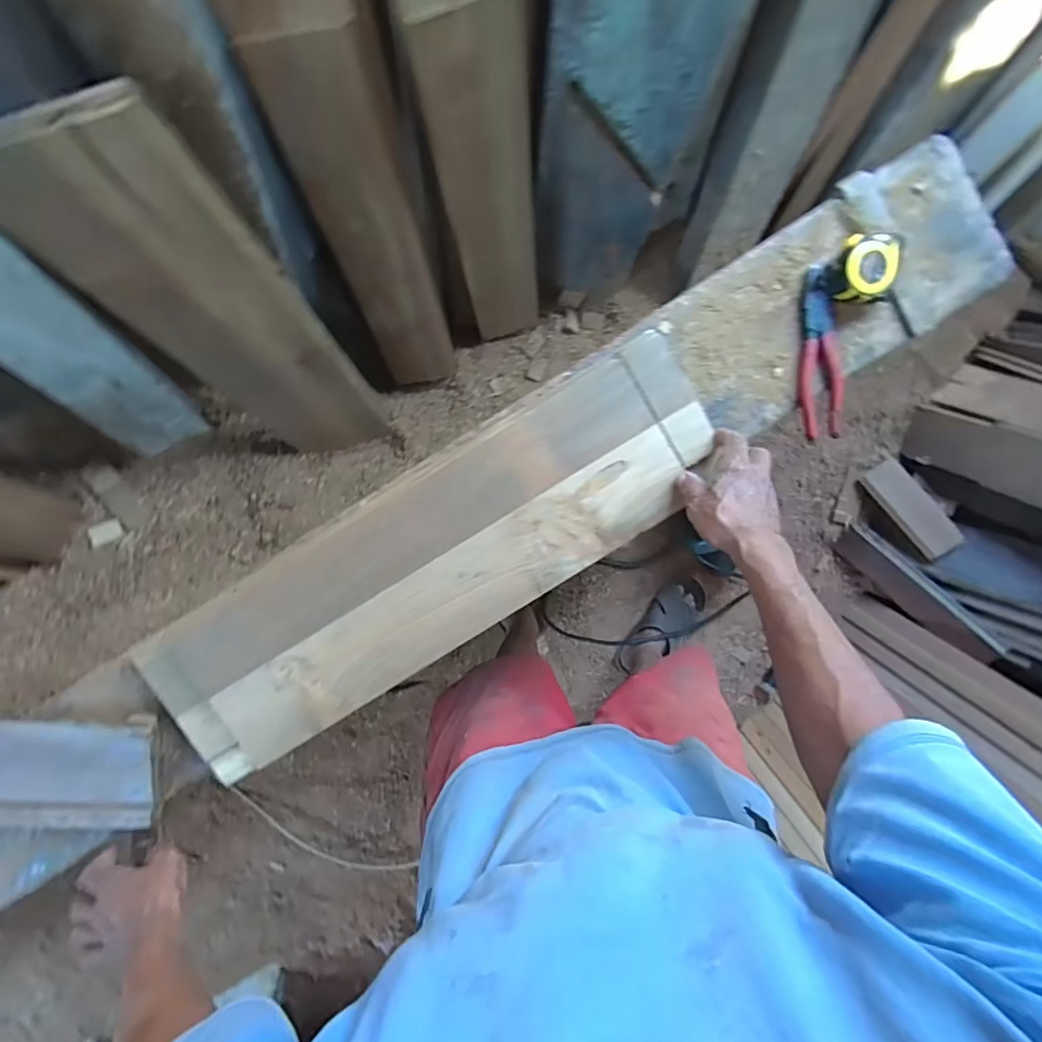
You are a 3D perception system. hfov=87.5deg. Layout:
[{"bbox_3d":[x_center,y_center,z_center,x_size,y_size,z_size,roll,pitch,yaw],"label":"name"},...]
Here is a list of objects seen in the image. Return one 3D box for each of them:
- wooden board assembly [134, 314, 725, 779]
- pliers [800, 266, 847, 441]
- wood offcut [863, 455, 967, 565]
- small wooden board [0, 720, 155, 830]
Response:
[{"bbox_3d":[-0.095,0.038,0.621,0.676,0.052,0.192,-33,99,0],"label":"wooden board assembly"},{"bbox_3d":[0.354,-0.195,0.637,0.049,0.015,0.191,-2,99,-4],"label":"pliers"},{"bbox_3d":[0.852,-0.026,1.187,0.081,0.016,0.224,-38,76,17],"label":"wood offcut"},{"bbox_3d":[-0.602,0.286,0.607,0.375,0.028,0.123,1,99,-1],"label":"small wooden board"}]

